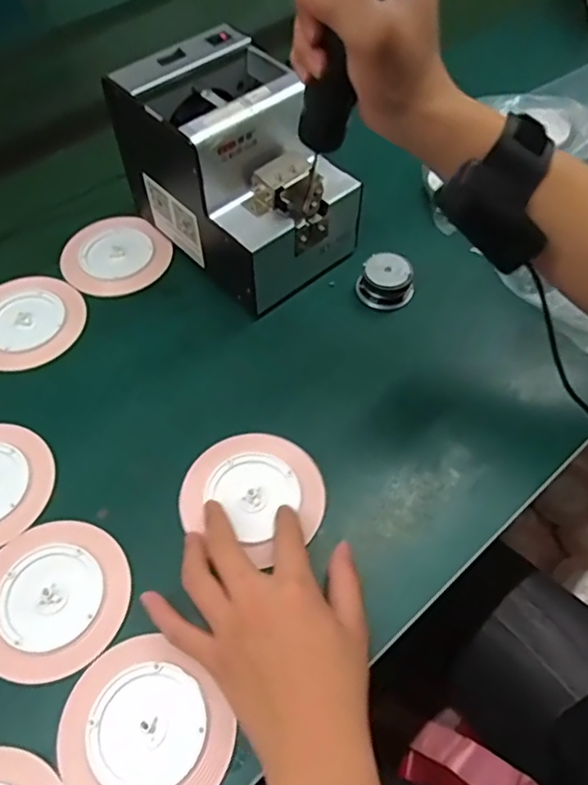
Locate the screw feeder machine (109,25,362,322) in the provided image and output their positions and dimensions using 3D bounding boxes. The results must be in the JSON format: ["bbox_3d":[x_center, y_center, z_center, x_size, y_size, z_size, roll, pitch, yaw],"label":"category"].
[{"bbox_3d":[-0.046,-0.185,0.513,0.135,0.145,0.175,-38,63,-21],"label":"screw feeder machine"}]

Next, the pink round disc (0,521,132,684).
[{"bbox_3d":[-0.160,0.134,0.392,0.101,0.004,0.096,-1,56,1],"label":"pink round disc"}]

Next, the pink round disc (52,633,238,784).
[{"bbox_3d":[-0.089,0.199,0.350,0.098,0.006,0.089,30,62,19],"label":"pink round disc"}]

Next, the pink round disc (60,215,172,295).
[{"bbox_3d":[-0.167,-0.129,0.561,0.093,0.005,0.096,-1,56,1],"label":"pink round disc"}]

